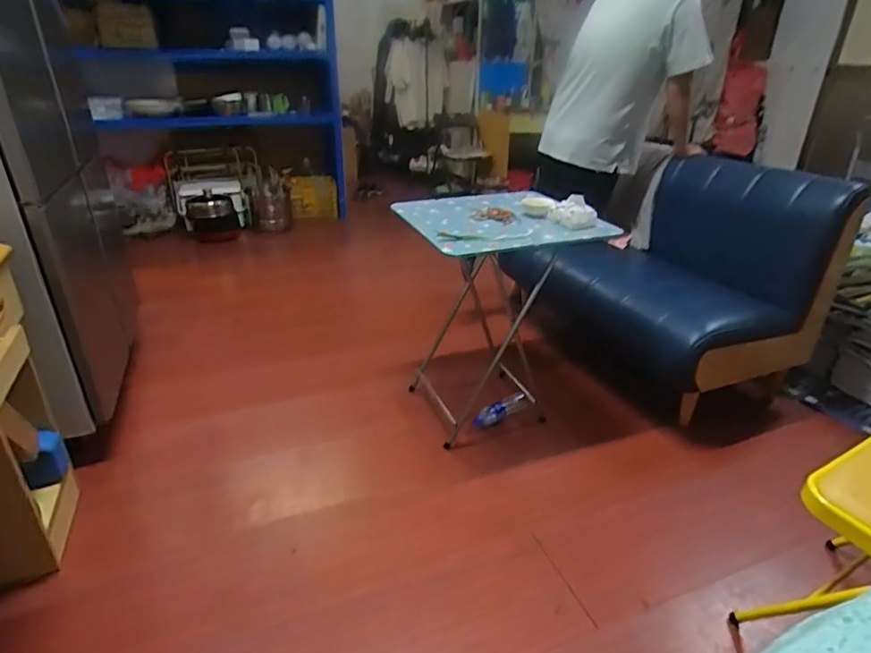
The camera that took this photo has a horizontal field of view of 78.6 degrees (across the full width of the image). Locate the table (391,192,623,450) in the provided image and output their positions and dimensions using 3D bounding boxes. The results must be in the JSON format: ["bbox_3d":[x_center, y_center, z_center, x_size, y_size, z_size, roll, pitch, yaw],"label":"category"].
[{"bbox_3d":[0.206,-0.050,1.820,0.565,0.759,0.554,-8,27,-17],"label":"table"}]

